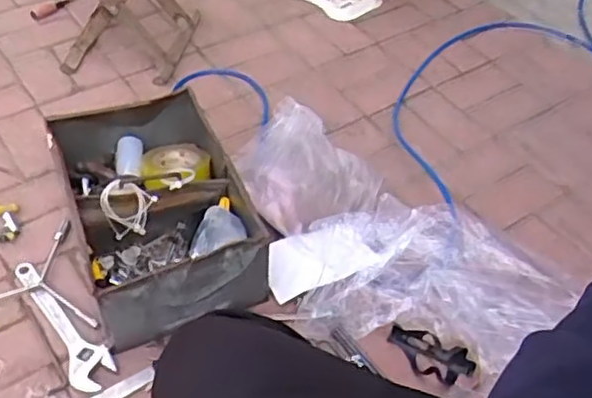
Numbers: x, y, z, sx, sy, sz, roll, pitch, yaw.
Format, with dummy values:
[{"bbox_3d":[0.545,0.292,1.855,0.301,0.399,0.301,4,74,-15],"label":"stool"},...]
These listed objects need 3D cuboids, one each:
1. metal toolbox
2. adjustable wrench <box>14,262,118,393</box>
[{"bbox_3d":[-0.235,0.007,1.161,0.293,0.155,0.413,-16,51,-19],"label":"metal toolbox"},{"bbox_3d":[-0.392,0.202,1.101,0.067,0.026,0.296,-31,57,-29],"label":"adjustable wrench"}]

